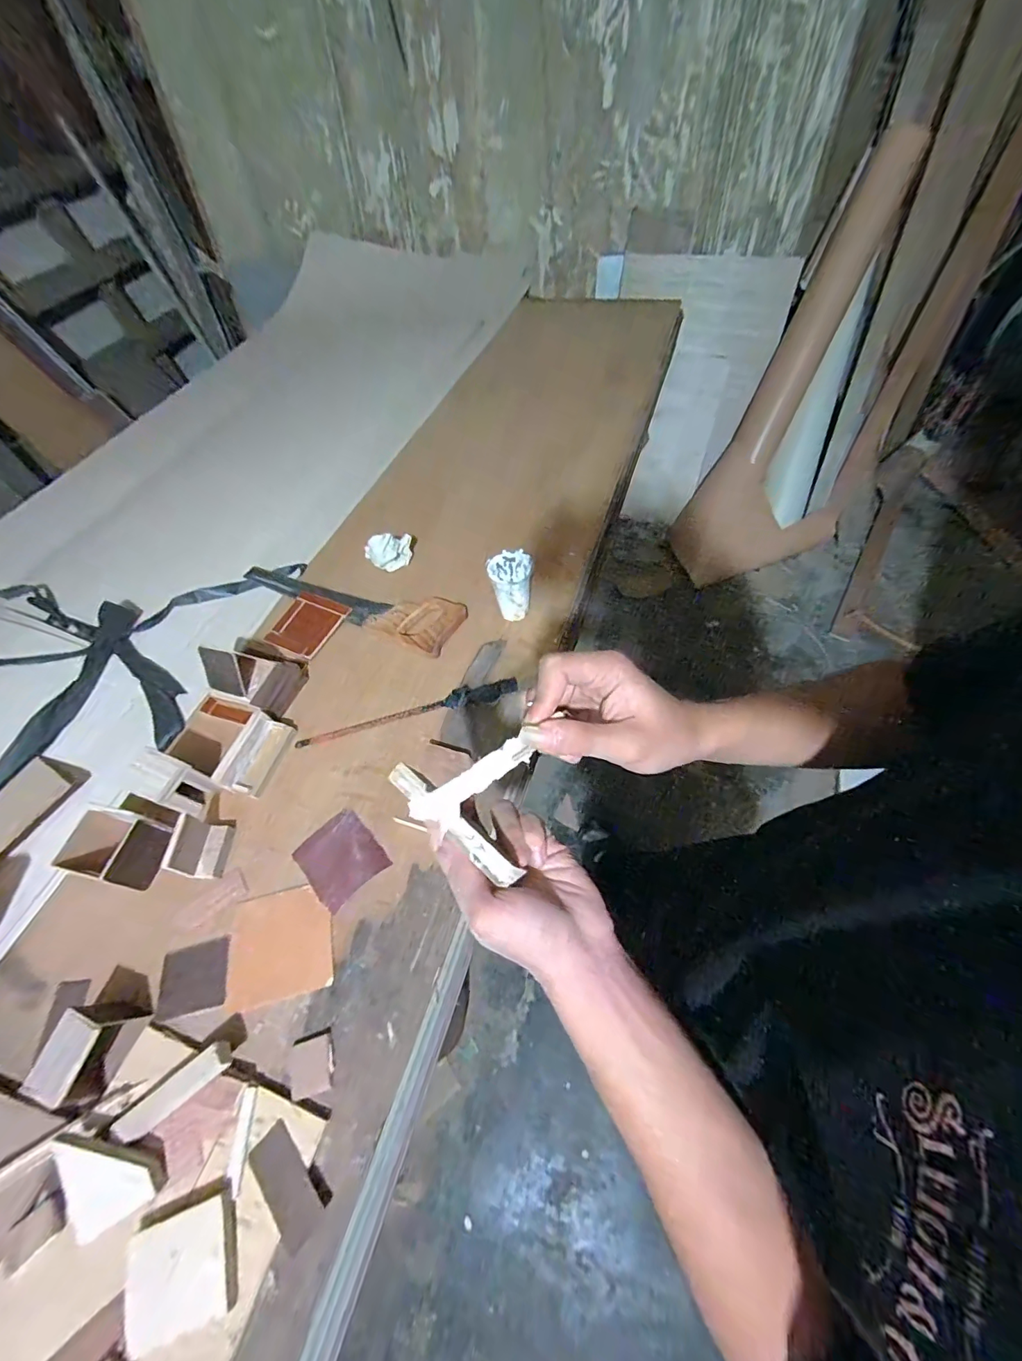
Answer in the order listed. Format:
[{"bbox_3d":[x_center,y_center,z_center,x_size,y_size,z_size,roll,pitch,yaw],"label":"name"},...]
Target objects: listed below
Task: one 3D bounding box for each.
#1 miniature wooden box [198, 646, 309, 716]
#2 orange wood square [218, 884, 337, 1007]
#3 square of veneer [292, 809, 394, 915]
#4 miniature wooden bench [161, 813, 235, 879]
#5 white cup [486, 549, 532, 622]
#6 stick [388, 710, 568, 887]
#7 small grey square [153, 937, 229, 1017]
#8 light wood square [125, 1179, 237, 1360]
[{"bbox_3d":[-0.370,-0.017,0.678,0.107,0.078,0.089,10,58,12],"label":"miniature wooden box"},{"bbox_3d":[-0.252,0.286,0.514,0.113,0.009,0.106,-14,56,-4],"label":"orange wood square"},{"bbox_3d":[-0.204,0.211,0.563,0.084,0.004,0.095,-41,61,-20],"label":"square of veneer"},{"bbox_3d":[-0.370,0.198,0.558,0.045,0.045,0.061,-2,56,4],"label":"miniature wooden bench"},{"bbox_3d":[-0.001,-0.141,0.728,0.063,0.096,0.063,-3,56,4],"label":"white cup"},{"bbox_3d":[-0.030,0.063,0.287,0.106,0.059,0.062,31,63,20],"label":"stick"},{"bbox_3d":[-0.340,0.318,0.504,0.069,0.005,0.064,-13,56,-3],"label":"small grey square"},{"bbox_3d":[-0.260,0.461,0.373,0.072,0.011,0.074,-22,57,-9],"label":"light wood square"}]

